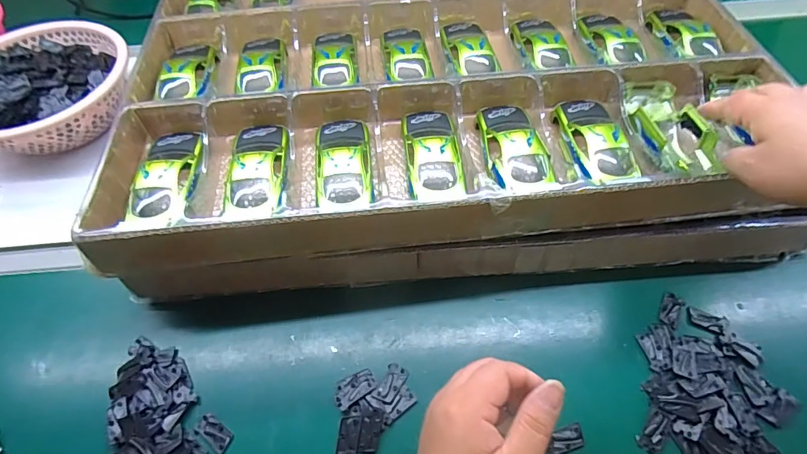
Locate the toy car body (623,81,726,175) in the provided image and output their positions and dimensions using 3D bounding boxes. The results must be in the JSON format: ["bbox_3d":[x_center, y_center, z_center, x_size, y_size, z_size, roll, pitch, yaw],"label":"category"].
[{"bbox_3d":[0.253,-0.098,0.437,0.058,0.033,0.117,-10,57,-4],"label":"toy car body"}]

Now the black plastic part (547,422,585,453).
[{"bbox_3d":[0.129,0.172,0.362,0.033,0.008,0.018,-17,58,-8],"label":"black plastic part"}]

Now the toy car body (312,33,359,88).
[{"bbox_3d":[-0.077,-0.188,0.502,0.049,0.026,0.097,-8,57,-2],"label":"toy car body"}]

